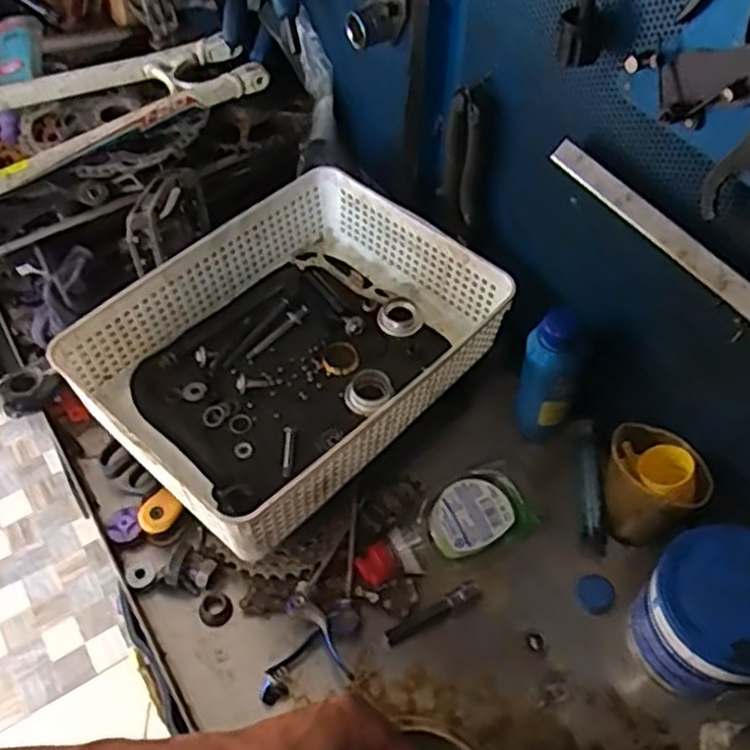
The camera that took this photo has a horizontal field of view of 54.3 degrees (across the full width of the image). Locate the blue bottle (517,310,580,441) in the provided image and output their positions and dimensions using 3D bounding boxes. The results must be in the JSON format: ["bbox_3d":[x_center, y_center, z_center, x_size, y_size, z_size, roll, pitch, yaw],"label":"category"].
[{"bbox_3d":[0.145,0.006,0.631,0.043,0.129,0.047,-23,56,-17],"label":"blue bottle"}]

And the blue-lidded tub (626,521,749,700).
[{"bbox_3d":[0.248,0.178,0.538,0.099,0.107,0.096,0,53,0],"label":"blue-lidded tub"}]

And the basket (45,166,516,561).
[{"bbox_3d":[-0.072,-0.027,0.652,0.247,0.078,0.331,38,61,24],"label":"basket"}]

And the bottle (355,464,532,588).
[{"bbox_3d":[0.055,0.128,0.612,0.154,0.044,0.060,-18,55,-14],"label":"bottle"}]

